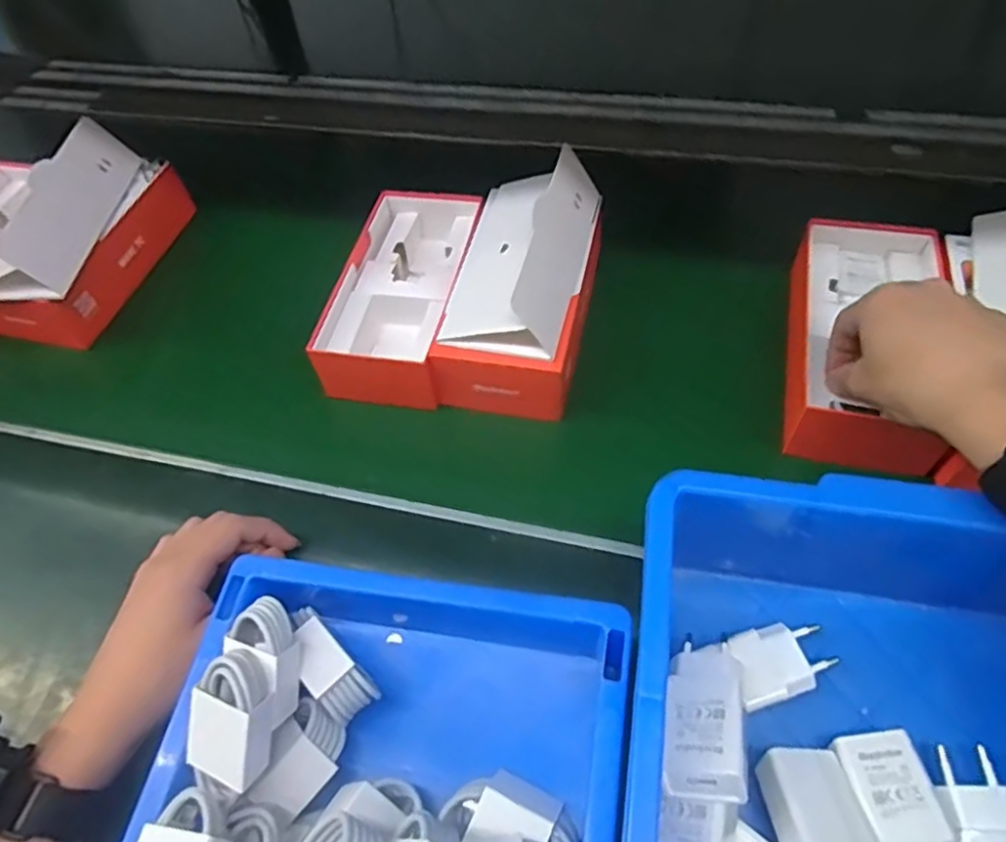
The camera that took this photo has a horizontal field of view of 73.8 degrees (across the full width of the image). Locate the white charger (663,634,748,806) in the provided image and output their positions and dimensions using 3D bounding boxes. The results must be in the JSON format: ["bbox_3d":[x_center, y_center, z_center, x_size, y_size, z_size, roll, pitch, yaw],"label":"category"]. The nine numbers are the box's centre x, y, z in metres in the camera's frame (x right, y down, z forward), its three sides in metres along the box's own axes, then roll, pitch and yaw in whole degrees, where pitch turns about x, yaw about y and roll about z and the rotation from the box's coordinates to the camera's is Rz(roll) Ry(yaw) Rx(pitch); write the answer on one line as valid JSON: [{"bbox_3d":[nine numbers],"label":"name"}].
[{"bbox_3d":[0.094,0.134,0.313,0.034,0.027,0.074,9,37,11],"label":"white charger"}]

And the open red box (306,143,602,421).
[{"bbox_3d":[-0.027,-0.113,0.501,0.194,0.097,0.196,7,57,10],"label":"open red box"}]

